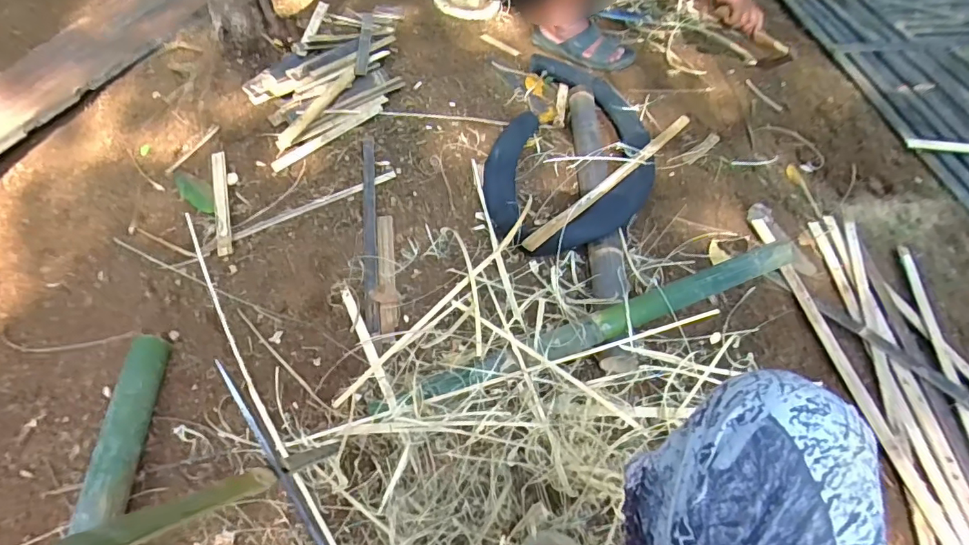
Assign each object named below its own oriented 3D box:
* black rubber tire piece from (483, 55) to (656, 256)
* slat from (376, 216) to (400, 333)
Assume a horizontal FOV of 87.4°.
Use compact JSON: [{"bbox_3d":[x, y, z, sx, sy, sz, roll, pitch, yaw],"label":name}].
[{"bbox_3d":[0.203,-0.277,1.119,0.349,0.082,0.684,17,55,8],"label":"black rubber tire piece"},{"bbox_3d":[-0.178,-0.002,0.925,0.035,0.012,0.231,-4,64,-11],"label":"slat"}]

